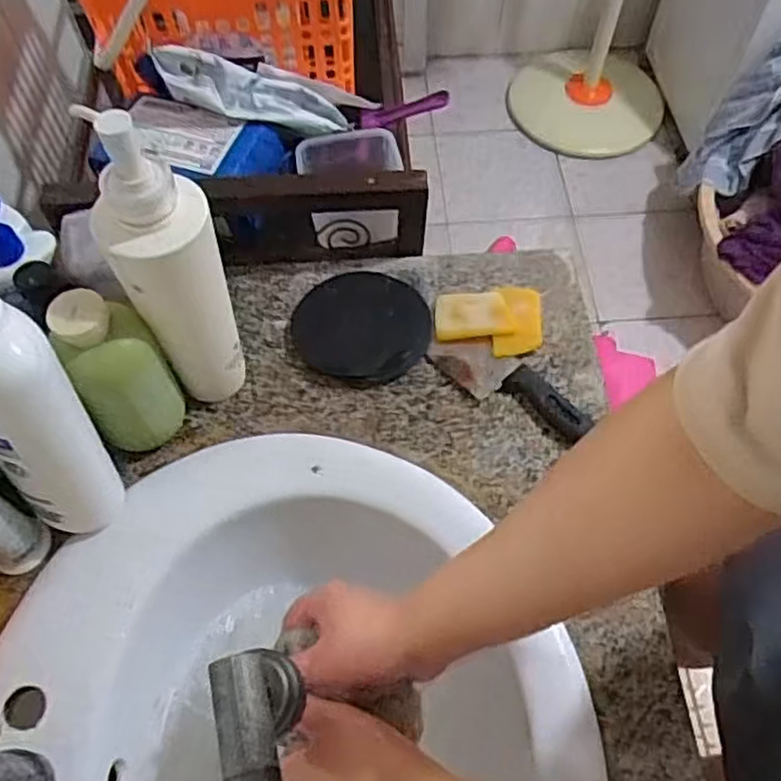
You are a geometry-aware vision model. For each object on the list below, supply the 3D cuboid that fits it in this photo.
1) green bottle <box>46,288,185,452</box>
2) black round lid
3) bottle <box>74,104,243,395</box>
[{"bbox_3d":[-0.205,-0.010,0.553,0.062,0.153,0.058,0,60,0],"label":"green bottle"},{"bbox_3d":[-0.027,-0.059,0.662,0.125,0.015,0.112,1,60,1],"label":"black round lid"},{"bbox_3d":[-0.156,-0.076,0.522,0.073,0.273,0.053,-13,61,-7],"label":"bottle"}]

